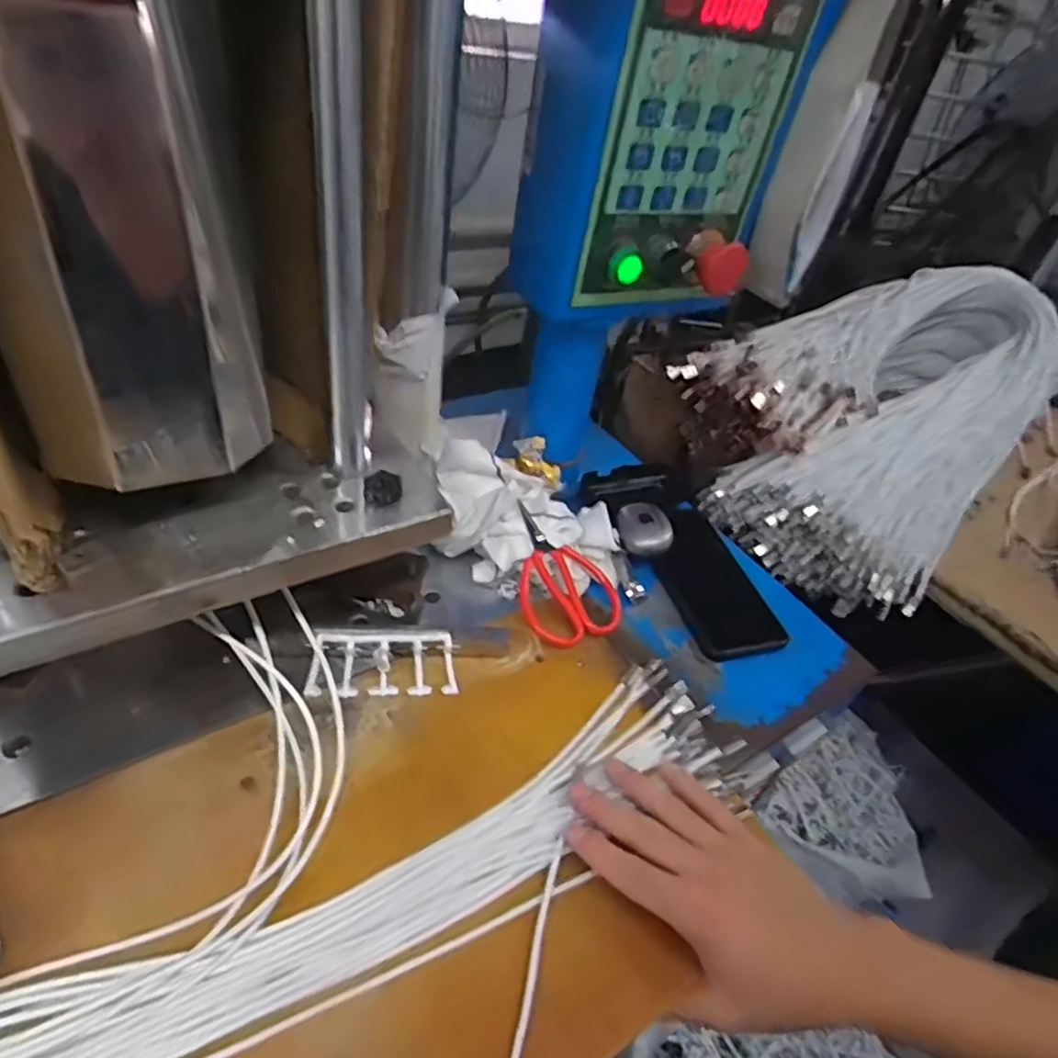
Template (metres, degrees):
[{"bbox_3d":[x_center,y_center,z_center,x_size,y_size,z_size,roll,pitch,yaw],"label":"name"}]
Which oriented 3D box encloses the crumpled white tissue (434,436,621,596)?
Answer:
[{"bbox_3d":[-0.002,-0.010,0.551,0.168,0.062,0.095,15,40,3],"label":"crumpled white tissue"}]

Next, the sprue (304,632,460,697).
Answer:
[{"bbox_3d":[-0.101,0.093,0.453,0.097,0.028,0.038,1,42,-13],"label":"sprue"}]

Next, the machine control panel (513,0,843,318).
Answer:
[{"bbox_3d":[0.098,-0.306,0.427,0.182,0.303,0.119,-15,48,-29],"label":"machine control panel"}]

